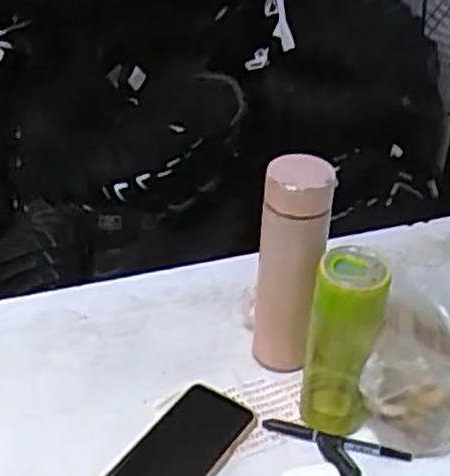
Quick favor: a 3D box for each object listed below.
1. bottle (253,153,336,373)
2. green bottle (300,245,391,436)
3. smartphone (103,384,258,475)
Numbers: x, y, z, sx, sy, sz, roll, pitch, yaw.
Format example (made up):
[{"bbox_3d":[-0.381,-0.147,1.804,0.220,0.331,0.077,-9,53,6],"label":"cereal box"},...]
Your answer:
[{"bbox_3d":[0.066,0.036,0.797,0.067,0.238,0.054,3,35,2],"label":"bottle"},{"bbox_3d":[0.110,0.098,0.746,0.066,0.190,0.063,6,36,6],"label":"green bottle"},{"bbox_3d":[-0.041,0.201,0.749,0.085,0.016,0.174,20,39,24],"label":"smartphone"}]

